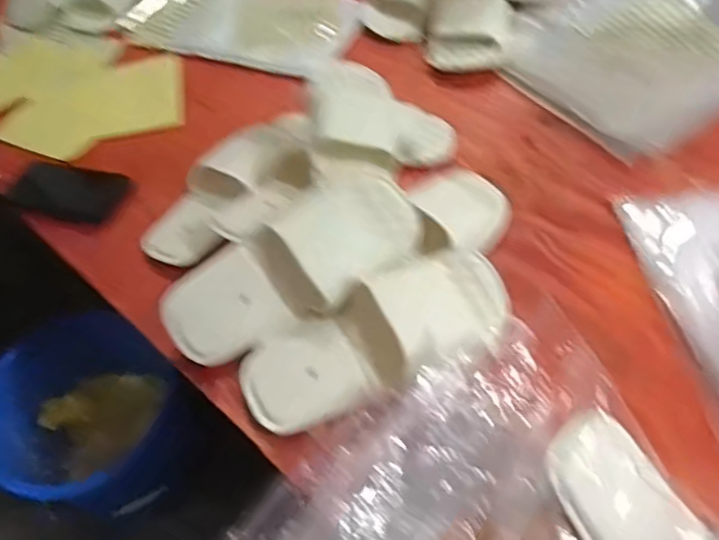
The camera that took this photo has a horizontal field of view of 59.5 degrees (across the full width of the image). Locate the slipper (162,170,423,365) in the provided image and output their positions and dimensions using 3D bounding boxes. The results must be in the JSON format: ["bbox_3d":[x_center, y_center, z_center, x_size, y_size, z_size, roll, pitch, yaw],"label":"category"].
[{"bbox_3d":[-0.066,-0.006,0.635,0.277,0.040,0.110,-30,97,-9],"label":"slipper"}]

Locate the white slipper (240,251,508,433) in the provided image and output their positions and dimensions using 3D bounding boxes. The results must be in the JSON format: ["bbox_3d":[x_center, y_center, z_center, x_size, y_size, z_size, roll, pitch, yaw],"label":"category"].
[{"bbox_3d":[0.021,0.064,0.612,0.276,0.054,0.109,-22,54,-13],"label":"white slipper"}]

